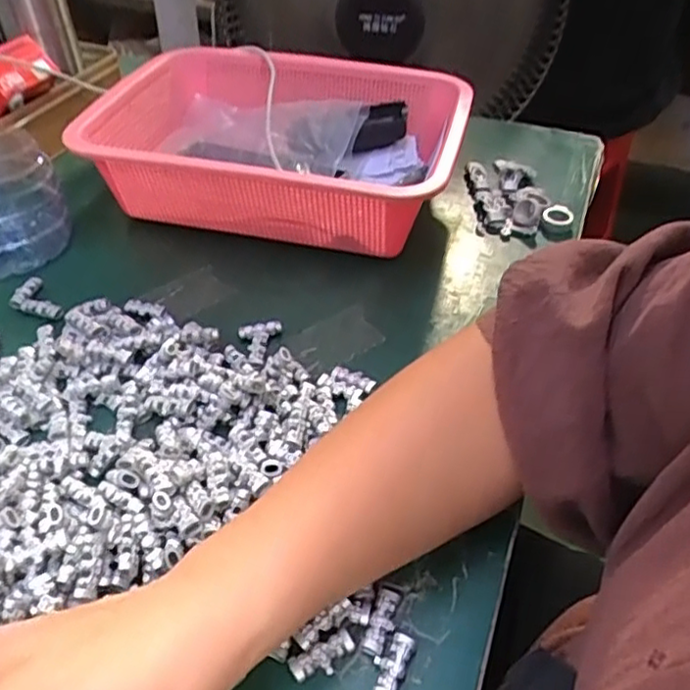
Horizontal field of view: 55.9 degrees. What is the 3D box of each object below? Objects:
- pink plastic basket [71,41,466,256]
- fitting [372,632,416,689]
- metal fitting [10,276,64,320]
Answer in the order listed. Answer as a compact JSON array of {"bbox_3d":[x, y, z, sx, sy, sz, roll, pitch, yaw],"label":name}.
[{"bbox_3d":[-0.056,-0.166,0.564,0.284,0.092,0.214,10,44,10],"label":"pink plastic basket"},{"bbox_3d":[0.021,0.145,0.293,0.014,0.008,0.030,17,46,17],"label":"fitting"},{"bbox_3d":[-0.226,-0.029,0.474,0.026,0.011,0.051,-28,50,-27],"label":"metal fitting"}]

